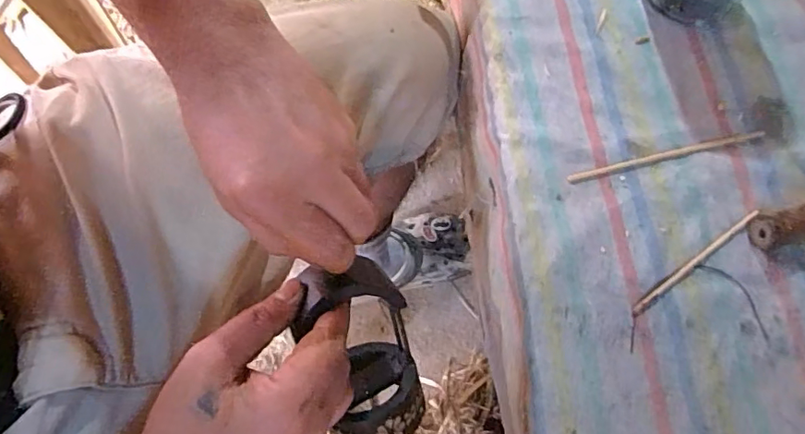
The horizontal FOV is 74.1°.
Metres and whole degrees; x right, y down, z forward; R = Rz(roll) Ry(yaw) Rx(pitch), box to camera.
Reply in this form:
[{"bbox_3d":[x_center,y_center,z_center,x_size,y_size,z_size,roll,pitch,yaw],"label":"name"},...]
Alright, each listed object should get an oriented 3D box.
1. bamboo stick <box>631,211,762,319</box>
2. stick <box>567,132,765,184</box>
[{"bbox_3d":[0.170,0.026,0.309,0.097,0.006,0.005,-35,74,-14],"label":"bamboo stick"},{"bbox_3d":[0.166,-0.039,0.334,0.129,0.004,0.006,-13,70,-7],"label":"stick"}]

